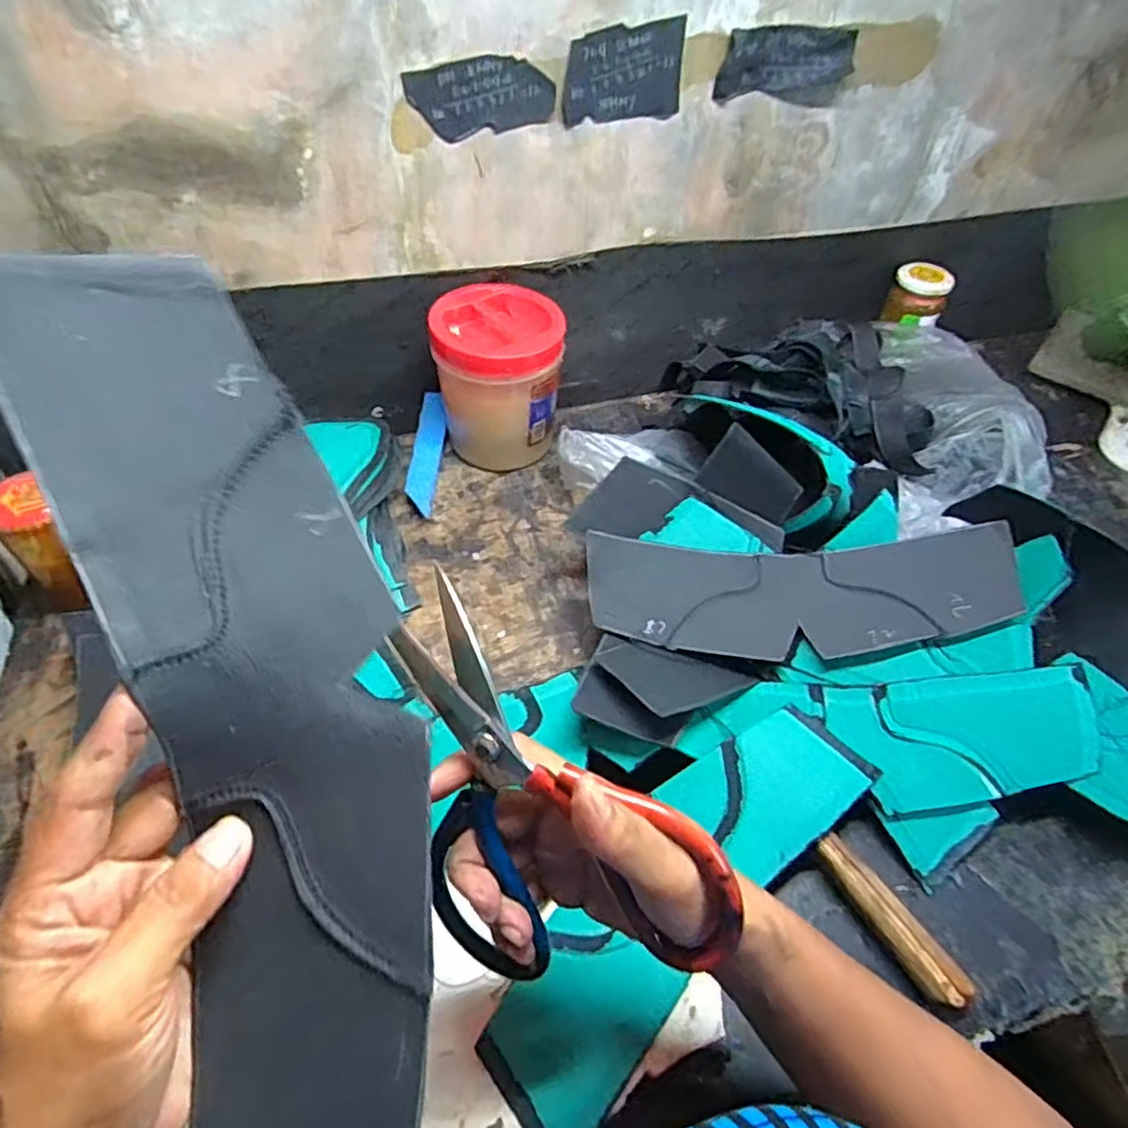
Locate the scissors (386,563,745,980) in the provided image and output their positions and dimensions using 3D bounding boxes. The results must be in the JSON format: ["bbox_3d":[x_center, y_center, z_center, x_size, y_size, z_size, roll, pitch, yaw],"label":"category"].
[{"bbox_3d":[-0.025,0.110,0.282,0.174,0.137,0.015,45,27,0],"label":"scissors"}]

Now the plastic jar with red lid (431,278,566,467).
[{"bbox_3d":[-0.063,-0.177,0.660,0.120,0.138,0.114,-5,51,-7],"label":"plastic jar with red lid"}]

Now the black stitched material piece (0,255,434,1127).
[{"bbox_3d":[-0.104,0.048,0.225,0.094,0.029,0.306,-15,89,-15],"label":"black stitched material piece"}]

